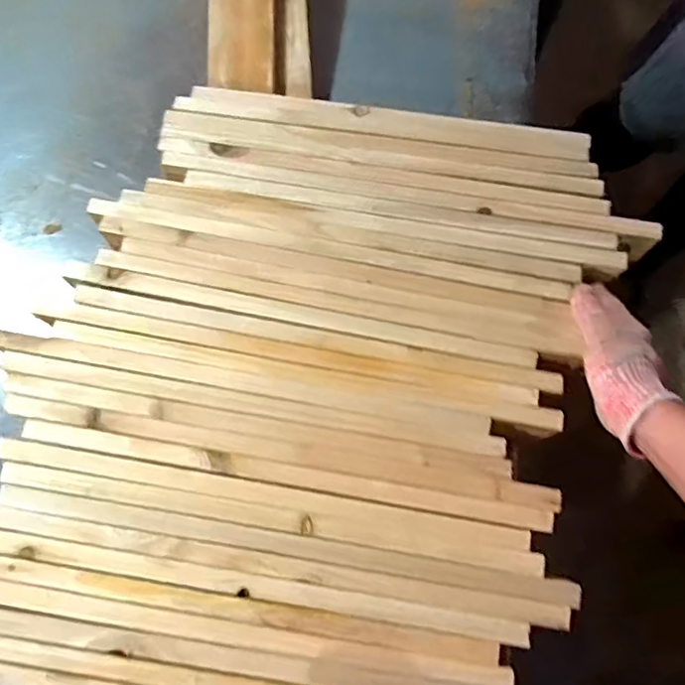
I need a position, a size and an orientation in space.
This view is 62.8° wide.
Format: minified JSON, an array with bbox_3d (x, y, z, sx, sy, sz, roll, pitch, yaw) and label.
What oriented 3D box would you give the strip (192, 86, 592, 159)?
[{"bbox_3d":[0.055,-0.249,0.628,0.436,0.020,0.043,10,72,1],"label":"strip"}]

